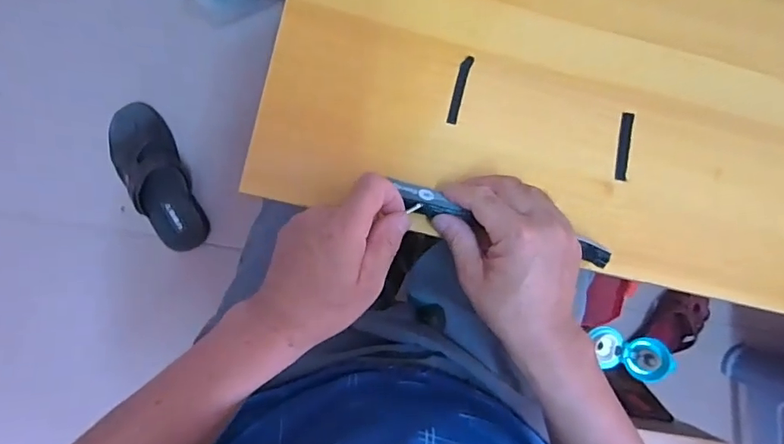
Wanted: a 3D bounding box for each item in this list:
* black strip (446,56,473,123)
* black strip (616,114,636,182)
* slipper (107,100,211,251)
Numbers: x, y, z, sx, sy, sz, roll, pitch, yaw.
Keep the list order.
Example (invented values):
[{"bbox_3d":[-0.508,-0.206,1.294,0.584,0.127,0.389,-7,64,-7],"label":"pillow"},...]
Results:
[{"bbox_3d":[0.058,-0.114,0.428,0.010,0.004,0.061,16,84,-5],"label":"black strip"},{"bbox_3d":[0.205,-0.066,0.439,0.012,0.006,0.059,8,85,-6],"label":"black strip"},{"bbox_3d":[-0.398,-0.077,0.843,0.096,0.057,0.258,-29,90,-8],"label":"slipper"}]

